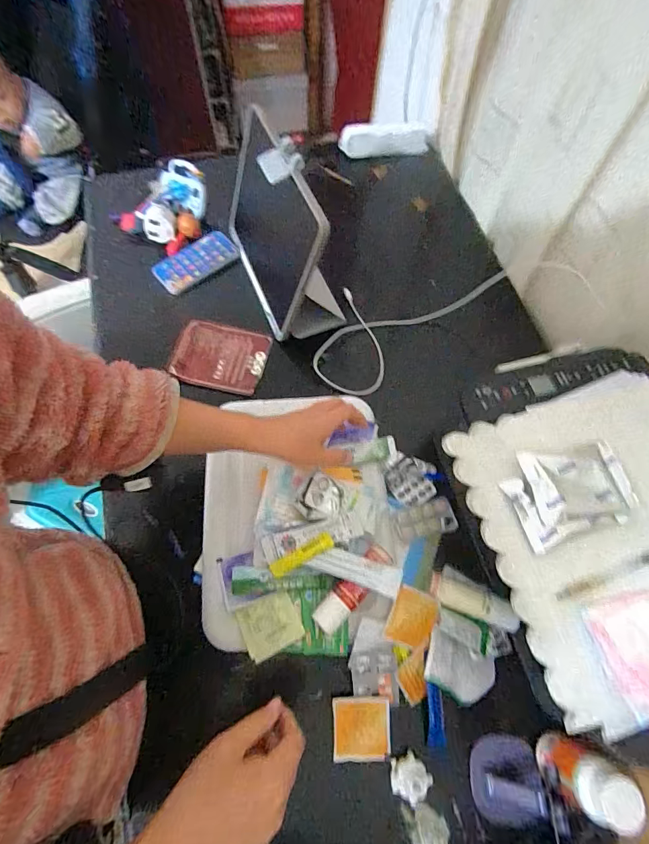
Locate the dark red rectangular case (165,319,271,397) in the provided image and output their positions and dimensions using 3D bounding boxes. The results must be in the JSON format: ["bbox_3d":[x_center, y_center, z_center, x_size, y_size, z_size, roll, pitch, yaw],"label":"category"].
[{"bbox_3d":[-0.179,-0.110,0.683,0.155,0.014,0.121,11,67,3],"label":"dark red rectangular case"}]

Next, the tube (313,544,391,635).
[{"bbox_3d":[0.035,0.200,0.483,0.114,0.024,0.034,-41,74,-17],"label":"tube"}]

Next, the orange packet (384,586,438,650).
[{"bbox_3d":[0.108,0.242,0.494,0.059,0.004,0.064,25,76,-10],"label":"orange packet"}]

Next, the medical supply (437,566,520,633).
[{"bbox_3d":[0.198,0.233,0.519,0.102,0.032,0.049,24,68,22],"label":"medical supply"}]

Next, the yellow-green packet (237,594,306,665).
[{"bbox_3d":[-0.067,0.244,0.483,0.065,0.006,0.060,-26,71,-12],"label":"yellow-green packet"}]

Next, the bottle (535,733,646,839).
[{"bbox_3d":[0.277,0.380,0.421,0.050,0.100,0.056,-33,72,-14],"label":"bottle"}]

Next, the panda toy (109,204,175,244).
[{"bbox_3d":[-0.348,-0.383,0.756,0.140,0.054,0.064,12,67,18],"label":"panda toy"}]

